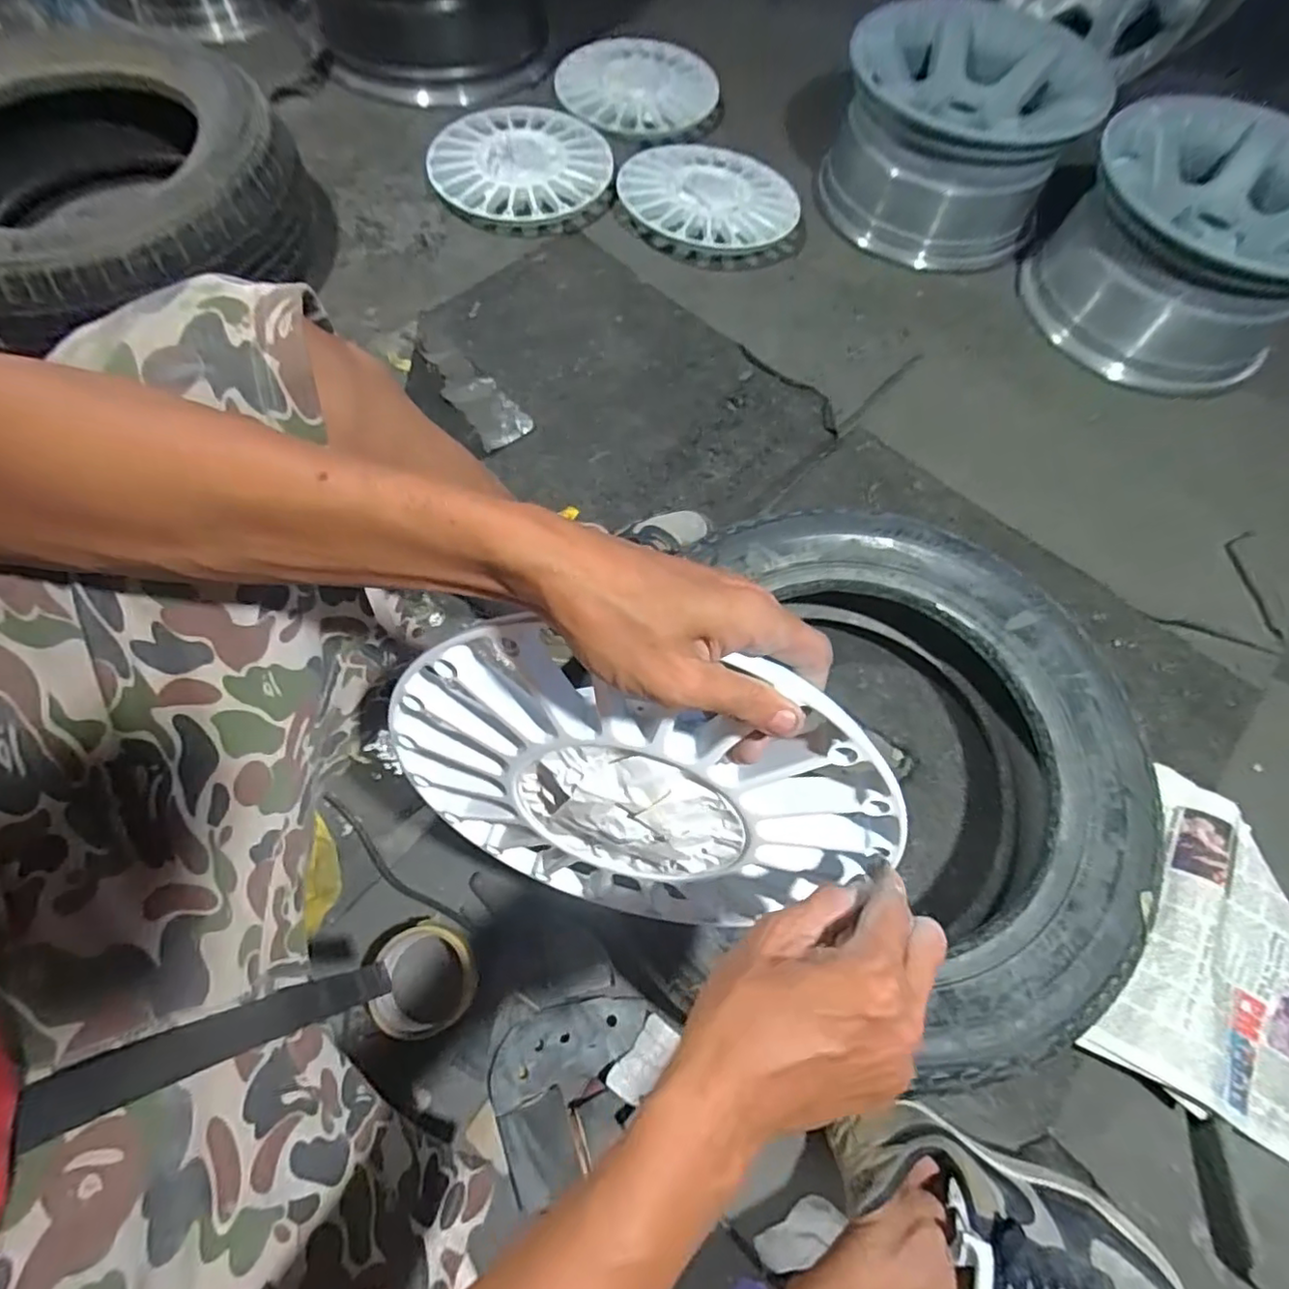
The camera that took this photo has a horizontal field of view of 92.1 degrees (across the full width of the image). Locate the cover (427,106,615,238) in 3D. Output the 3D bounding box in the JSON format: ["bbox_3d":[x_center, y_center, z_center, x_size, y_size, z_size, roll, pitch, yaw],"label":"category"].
[{"bbox_3d":[-0.213,-0.834,1.079,0.309,0.050,0.311,-3,65,-4],"label":"cover"}]

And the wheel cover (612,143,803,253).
[{"bbox_3d":[0.113,-0.777,1.074,0.309,0.051,0.291,11,65,2],"label":"wheel cover"}]

